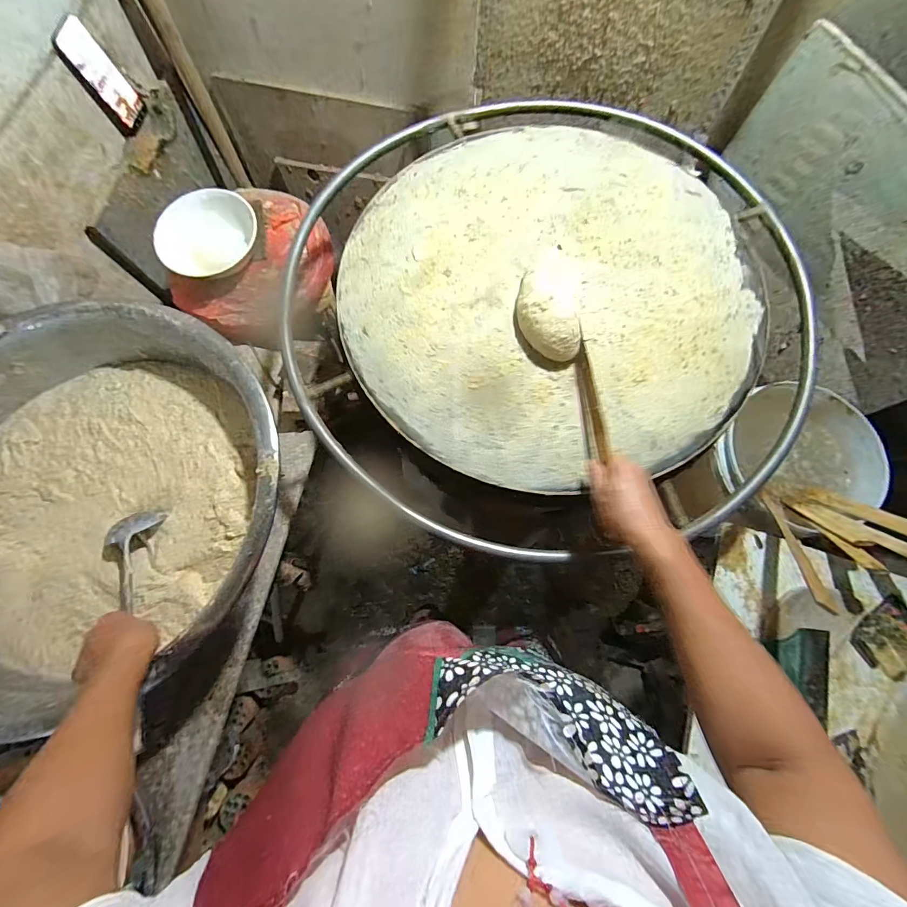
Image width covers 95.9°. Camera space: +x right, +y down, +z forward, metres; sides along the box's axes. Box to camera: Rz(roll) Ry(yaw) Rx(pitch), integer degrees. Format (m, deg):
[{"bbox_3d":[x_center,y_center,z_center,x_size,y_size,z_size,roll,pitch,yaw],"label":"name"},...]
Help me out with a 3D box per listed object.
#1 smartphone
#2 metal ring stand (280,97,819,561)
[{"bbox_3d":[-0.668,-0.715,0.782,0.013,0.159,0.090,13,74,12],"label":"smartphone"},{"bbox_3d":[0.155,-0.274,0.676,0.842,0.060,0.860,-11,74,-3],"label":"metal ring stand"}]

